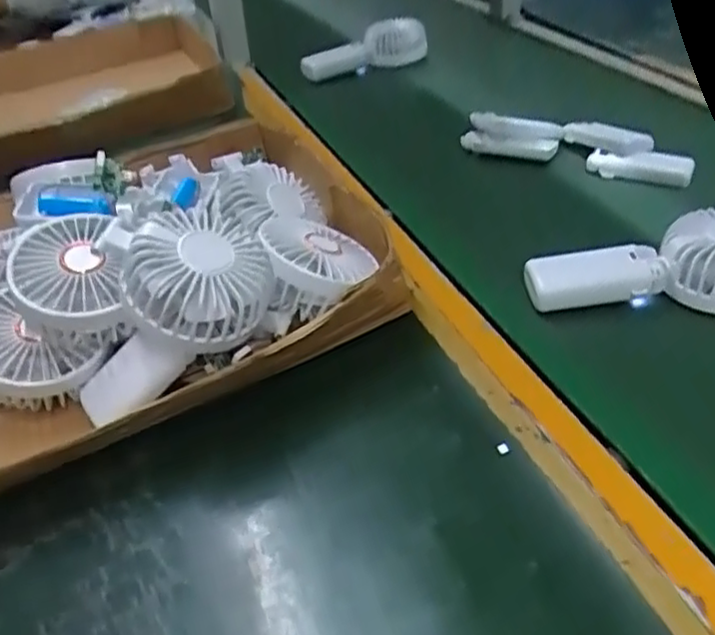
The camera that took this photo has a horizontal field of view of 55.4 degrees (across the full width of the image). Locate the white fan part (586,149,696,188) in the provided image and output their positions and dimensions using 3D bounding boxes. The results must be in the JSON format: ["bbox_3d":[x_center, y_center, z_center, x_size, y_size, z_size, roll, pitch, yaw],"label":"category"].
[{"bbox_3d":[0.272,-0.145,0.657,0.094,0.023,0.027,11,42,21],"label":"white fan part"}]

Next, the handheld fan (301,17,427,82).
[{"bbox_3d":[0.009,-0.364,0.934,0.192,0.055,0.035,-27,43,-24],"label":"handheld fan"}]

